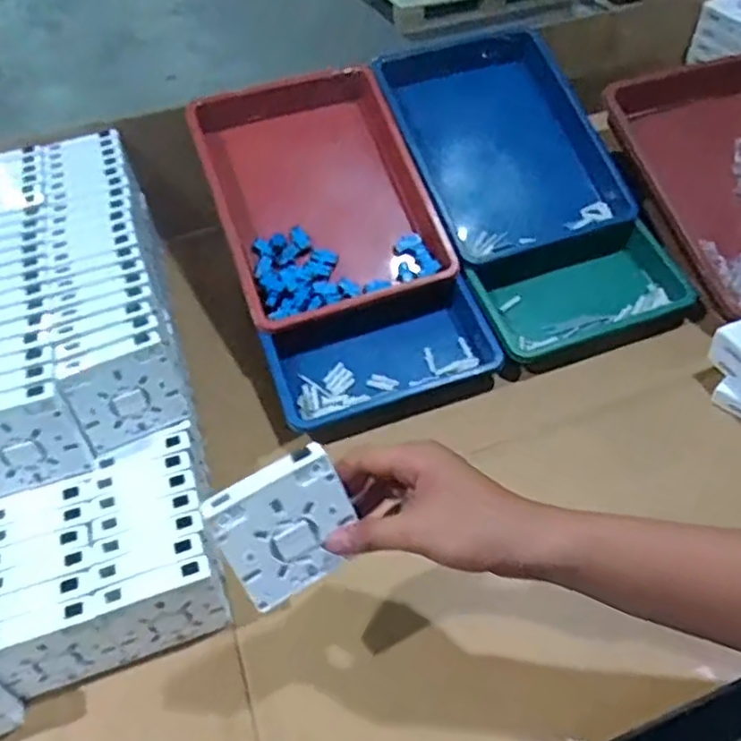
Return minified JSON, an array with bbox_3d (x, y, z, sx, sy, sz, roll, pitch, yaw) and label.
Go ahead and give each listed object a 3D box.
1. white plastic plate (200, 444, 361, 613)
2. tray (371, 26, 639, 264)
[{"bbox_3d":[-0.054,0.104,0.439,0.086,0.088,0.014,-29,24,-11],"label":"white plastic plate"},{"bbox_3d":[0.158,-0.291,0.831,0.232,0.069,0.323,-23,80,-5],"label":"tray"}]

